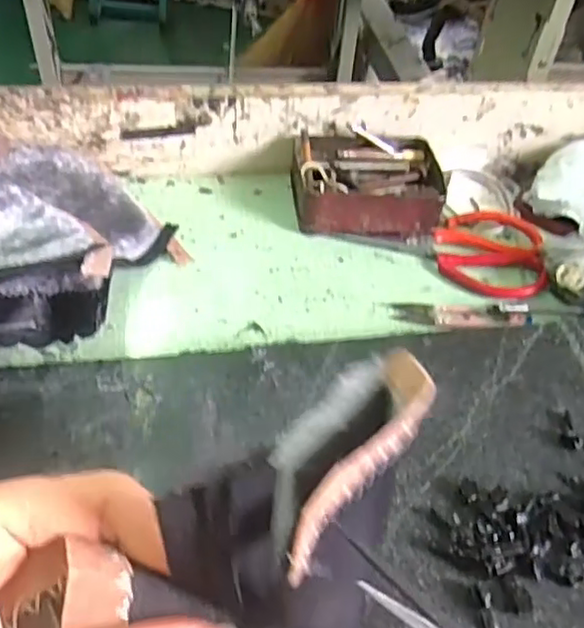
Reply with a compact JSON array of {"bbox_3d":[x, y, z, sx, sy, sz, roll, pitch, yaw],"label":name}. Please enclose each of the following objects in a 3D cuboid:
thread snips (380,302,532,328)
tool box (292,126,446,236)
[{"bbox_3d":[0.131,-0.001,0.508,0.108,0.018,0.026,6,46,-2],"label":"thread snips"},{"bbox_3d":[0.066,-0.114,0.583,0.127,0.043,0.104,2,47,-5],"label":"tool box"}]

